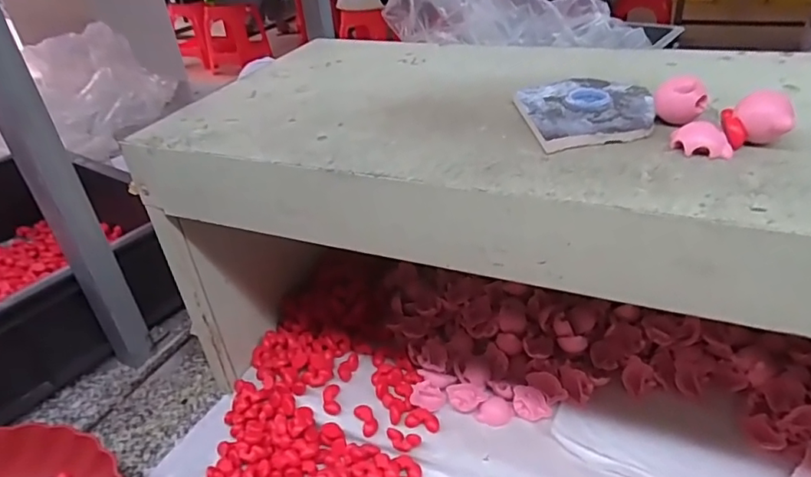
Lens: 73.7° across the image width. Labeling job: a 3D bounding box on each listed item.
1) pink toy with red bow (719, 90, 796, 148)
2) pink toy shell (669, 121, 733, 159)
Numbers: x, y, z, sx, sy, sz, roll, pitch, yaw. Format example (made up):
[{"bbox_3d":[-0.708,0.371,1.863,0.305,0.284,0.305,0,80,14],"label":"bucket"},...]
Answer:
[{"bbox_3d":[0.198,-0.069,0.305,0.031,0.024,0.025,7,35,17],"label":"pink toy with red bow"},{"bbox_3d":[0.170,-0.057,0.310,0.032,0.012,0.021,15,39,28],"label":"pink toy shell"}]

